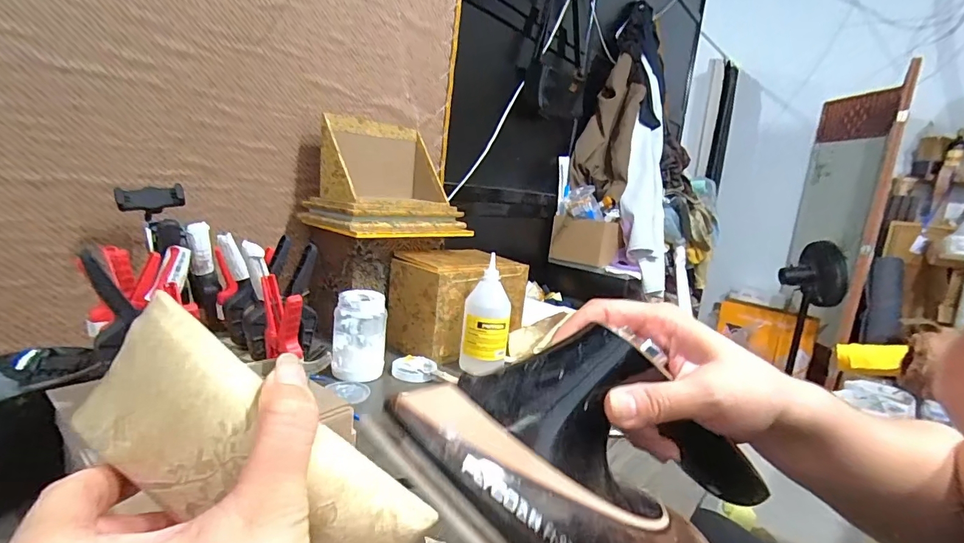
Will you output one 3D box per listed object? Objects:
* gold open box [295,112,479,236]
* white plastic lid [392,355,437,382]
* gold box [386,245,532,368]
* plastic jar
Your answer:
[{"bbox_3d":[-0.163,-0.175,0.852,0.279,0.187,0.205,-3,14,-43],"label":"gold open box"},{"bbox_3d":[-0.108,0.155,0.729,0.065,0.026,0.061,4,11,-14],"label":"white plastic lid"},{"bbox_3d":[-0.042,0.053,0.881,0.140,0.166,0.237,16,14,40],"label":"gold box"},{"bbox_3d":[-0.189,0.097,0.709,0.078,0.122,0.067,4,11,-16],"label":"plastic jar"}]

